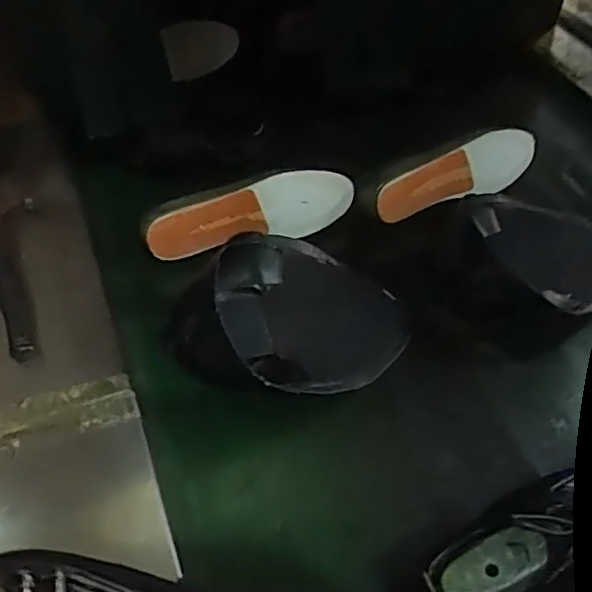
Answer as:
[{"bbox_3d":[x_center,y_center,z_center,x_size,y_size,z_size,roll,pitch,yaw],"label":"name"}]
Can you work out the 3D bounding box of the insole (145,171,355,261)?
[{"bbox_3d":[-0.050,-0.097,0.743,0.251,0.089,0.039,-12,28,-8],"label":"insole"}]

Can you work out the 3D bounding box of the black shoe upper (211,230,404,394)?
[{"bbox_3d":[0.019,0.015,0.659,0.204,0.075,0.182,-9,50,-9],"label":"black shoe upper"}]

